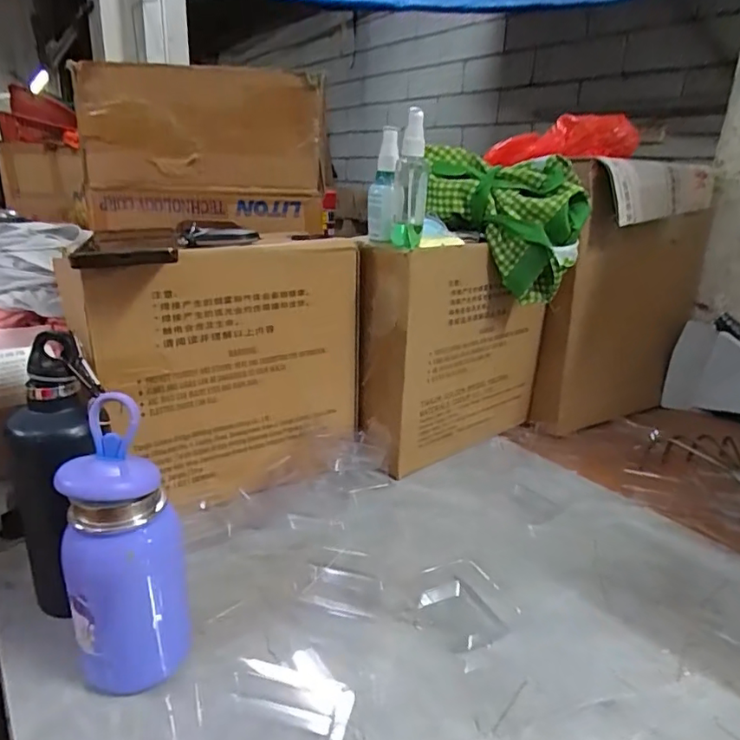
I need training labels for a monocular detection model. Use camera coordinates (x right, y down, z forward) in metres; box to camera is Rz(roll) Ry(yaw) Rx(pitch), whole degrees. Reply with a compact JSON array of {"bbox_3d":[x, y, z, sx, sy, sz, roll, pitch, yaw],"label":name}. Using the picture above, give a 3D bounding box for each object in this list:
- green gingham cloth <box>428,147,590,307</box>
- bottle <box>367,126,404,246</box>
[{"bbox_3d":[0.154,-0.177,0.670,0.196,0.156,0.099,6,20,10],"label":"green gingham cloth"},{"bbox_3d":[0.017,-0.202,0.611,0.035,0.121,0.033,2,20,-3],"label":"bottle"}]

